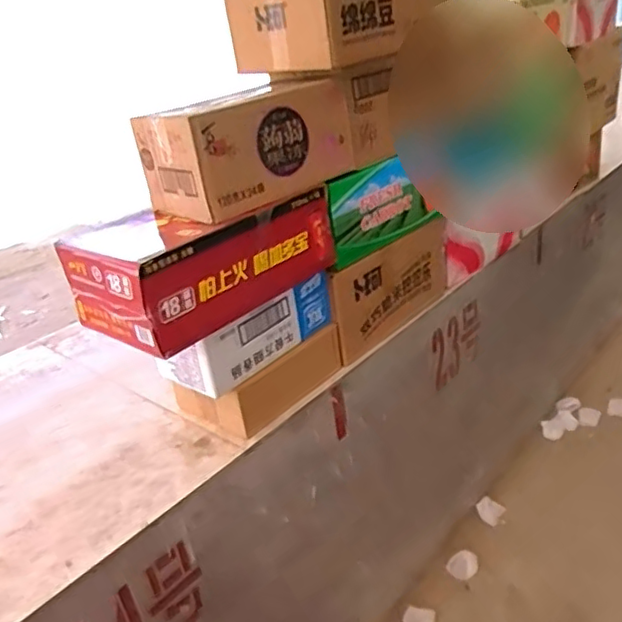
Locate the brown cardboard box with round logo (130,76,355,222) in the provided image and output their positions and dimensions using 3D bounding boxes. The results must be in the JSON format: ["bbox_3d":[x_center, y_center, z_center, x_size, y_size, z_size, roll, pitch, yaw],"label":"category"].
[{"bbox_3d":[-0.100,-0.298,1.086,0.359,0.168,0.183,-27,33,-36],"label":"brown cardboard box with round logo"}]

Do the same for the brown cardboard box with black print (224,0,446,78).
[{"bbox_3d":[0.054,-0.599,1.211,0.381,0.191,0.274,-27,33,-36],"label":"brown cardboard box with black print"}]

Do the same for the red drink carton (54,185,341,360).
[{"bbox_3d":[-0.171,-0.091,1.066,0.209,0.151,0.422,19,35,40],"label":"red drink carton"}]

